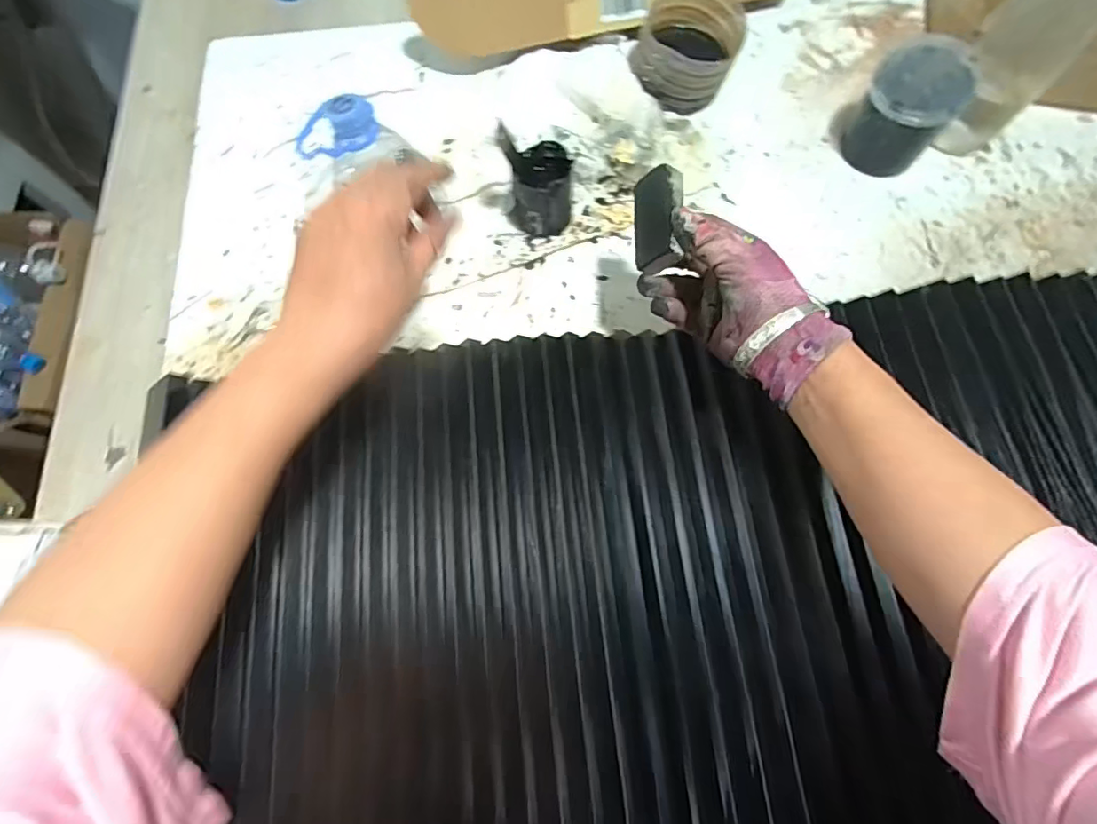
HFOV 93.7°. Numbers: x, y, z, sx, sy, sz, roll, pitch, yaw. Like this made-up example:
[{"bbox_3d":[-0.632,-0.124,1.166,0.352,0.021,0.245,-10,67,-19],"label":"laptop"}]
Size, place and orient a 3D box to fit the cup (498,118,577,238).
[{"bbox_3d":[-0.008,-0.208,0.460,0.060,0.088,0.056,-4,73,1],"label":"cup"}]

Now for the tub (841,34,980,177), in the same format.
[{"bbox_3d":[0.336,-0.283,0.488,0.075,0.088,0.080,-1,73,2],"label":"tub"}]

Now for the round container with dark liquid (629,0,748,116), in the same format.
[{"bbox_3d":[0.143,-0.374,0.532,0.100,0.063,0.101,-1,73,2],"label":"round container with dark liquid"}]

